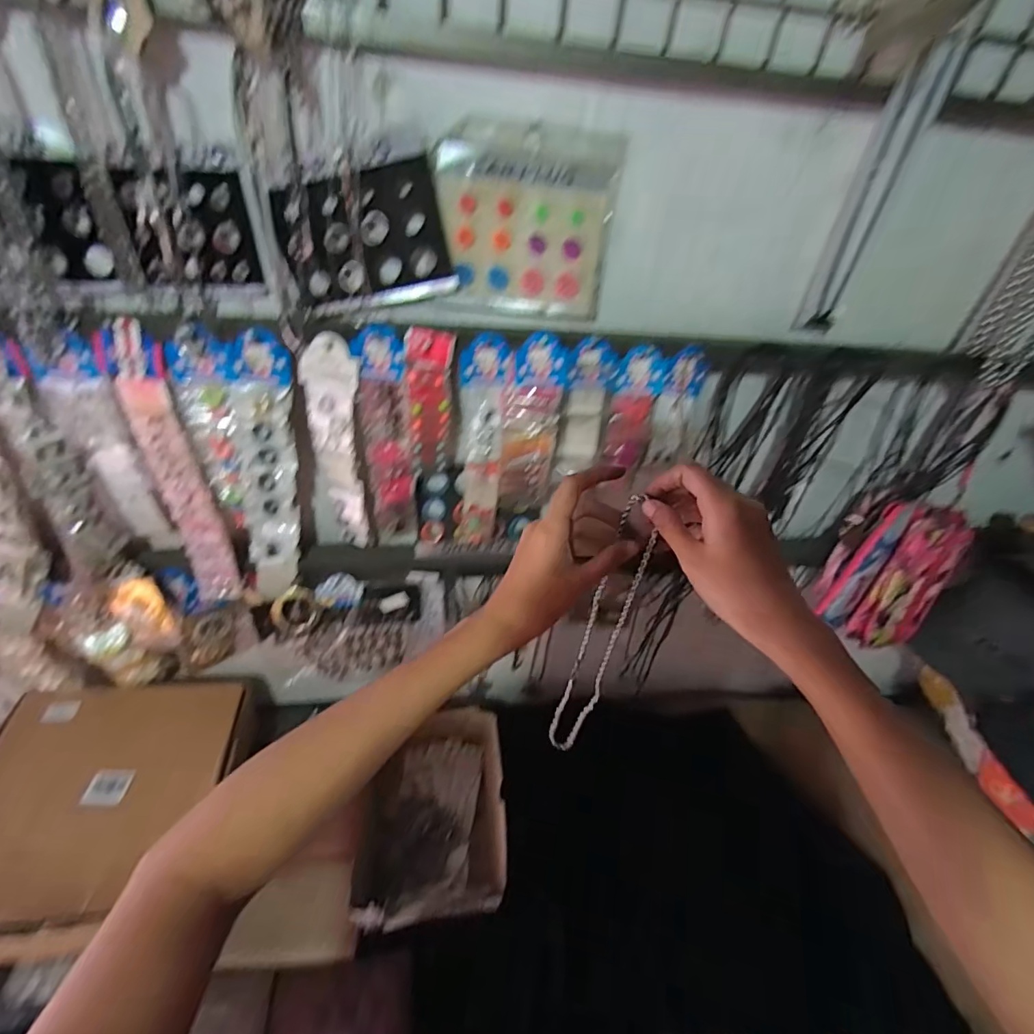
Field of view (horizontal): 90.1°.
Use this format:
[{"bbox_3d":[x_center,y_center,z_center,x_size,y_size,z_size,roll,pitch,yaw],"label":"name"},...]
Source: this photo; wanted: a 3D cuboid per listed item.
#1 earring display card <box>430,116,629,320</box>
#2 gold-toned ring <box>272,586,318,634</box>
[{"bbox_3d":[0.009,-0.248,0.437,0.150,0.136,0.005,-1,32,-12],"label":"earring display card"},{"bbox_3d":[-0.252,0.106,0.590,0.047,0.053,0.007,-22,21,-19],"label":"gold-toned ring"}]

